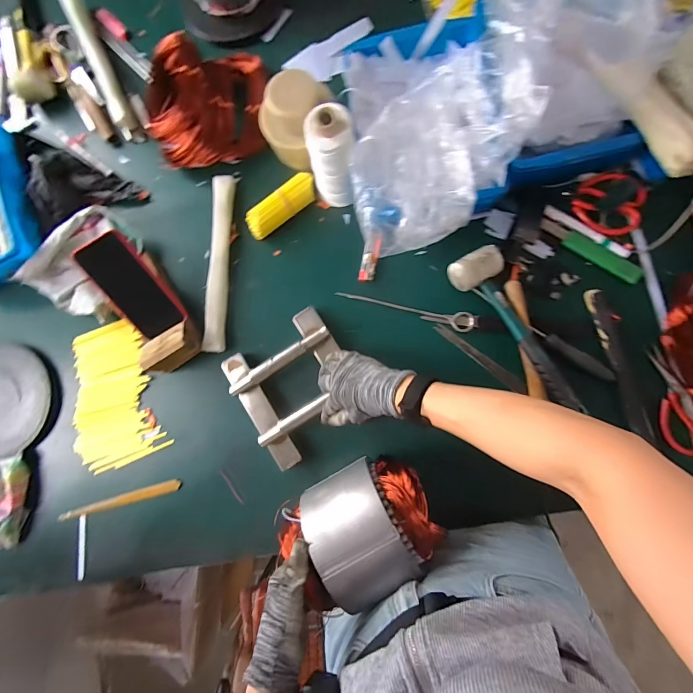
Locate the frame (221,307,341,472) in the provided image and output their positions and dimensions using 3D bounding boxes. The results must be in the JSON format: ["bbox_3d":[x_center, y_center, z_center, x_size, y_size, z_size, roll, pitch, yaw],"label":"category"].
[{"bbox_3d":[-0.081,0.060,0.551,0.172,0.046,0.197,-32,83,4],"label":"frame"}]

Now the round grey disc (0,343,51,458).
[{"bbox_3d":[-0.601,0.095,0.604,0.182,0.022,0.182,-13,83,4],"label":"round grey disc"}]

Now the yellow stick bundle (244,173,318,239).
[{"bbox_3d":[-0.109,-0.234,0.589,0.131,0.029,0.042,-32,82,2],"label":"yellow stick bundle"}]

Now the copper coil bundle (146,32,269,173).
[{"bbox_3d":[-0.252,-0.420,0.604,0.216,0.077,0.198,-1,84,6],"label":"copper coil bundle"}]

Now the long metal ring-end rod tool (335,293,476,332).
[{"bbox_3d":[0.094,-0.065,0.571,0.225,0.009,0.030,17,86,7],"label":"long metal ring-end rod tool"}]

